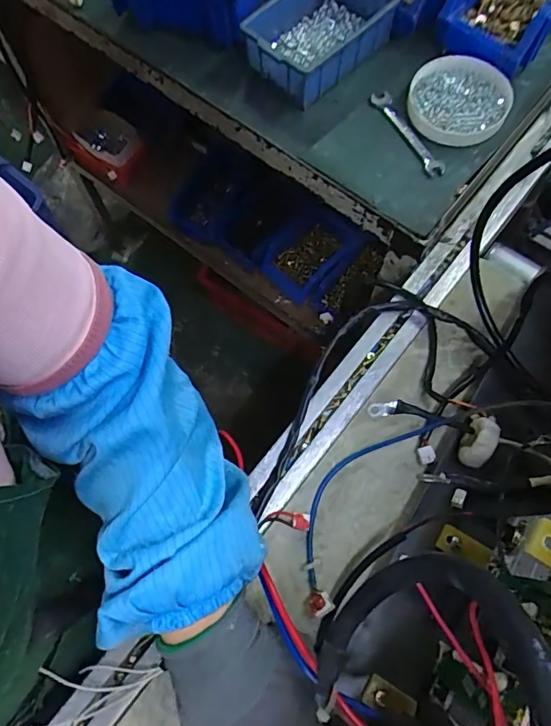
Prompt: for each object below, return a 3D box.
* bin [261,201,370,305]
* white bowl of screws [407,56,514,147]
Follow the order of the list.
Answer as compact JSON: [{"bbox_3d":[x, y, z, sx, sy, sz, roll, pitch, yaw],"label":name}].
[{"bbox_3d":[0.059,-0.202,0.927,0.126,0.053,0.167,38,77,13],"label":"bin"},{"bbox_3d":[0.204,-0.289,0.554,0.111,0.026,0.117,-1,72,2],"label":"white bowl of screws"}]

